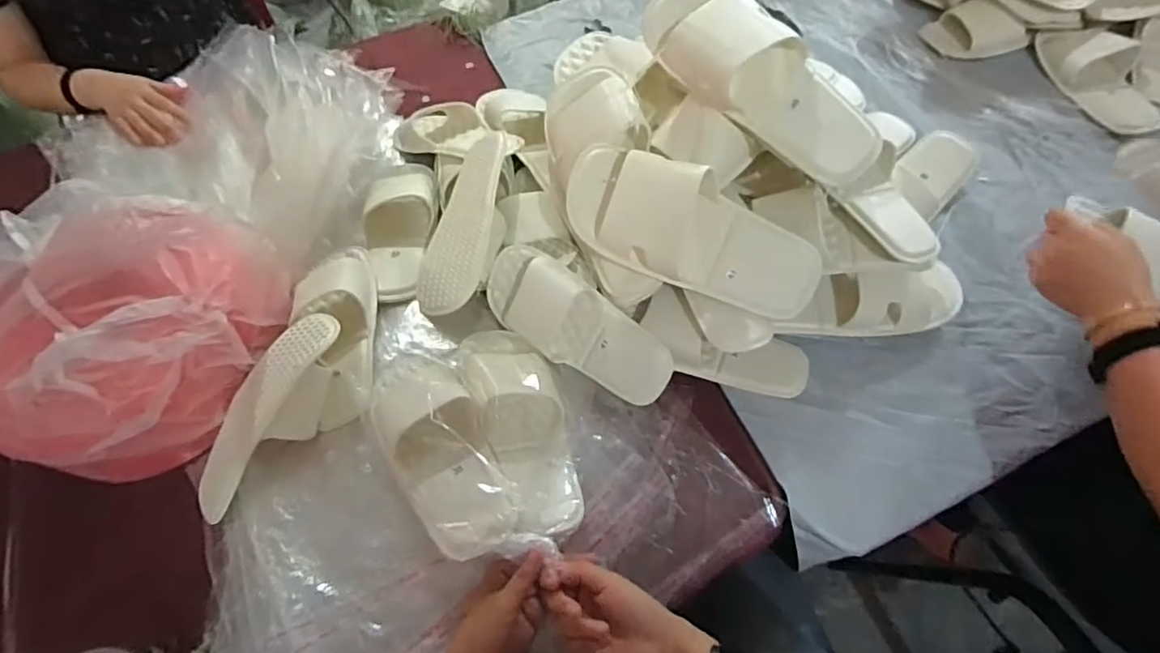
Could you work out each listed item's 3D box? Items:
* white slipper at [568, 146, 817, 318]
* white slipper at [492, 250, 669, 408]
[{"bbox_3d":[0.118,-0.098,0.608,0.279,0.065,0.116,25,99,-5],"label":"white slipper"},{"bbox_3d":[-0.004,-0.002,0.656,0.239,0.100,0.046,32,23,14],"label":"white slipper"}]

